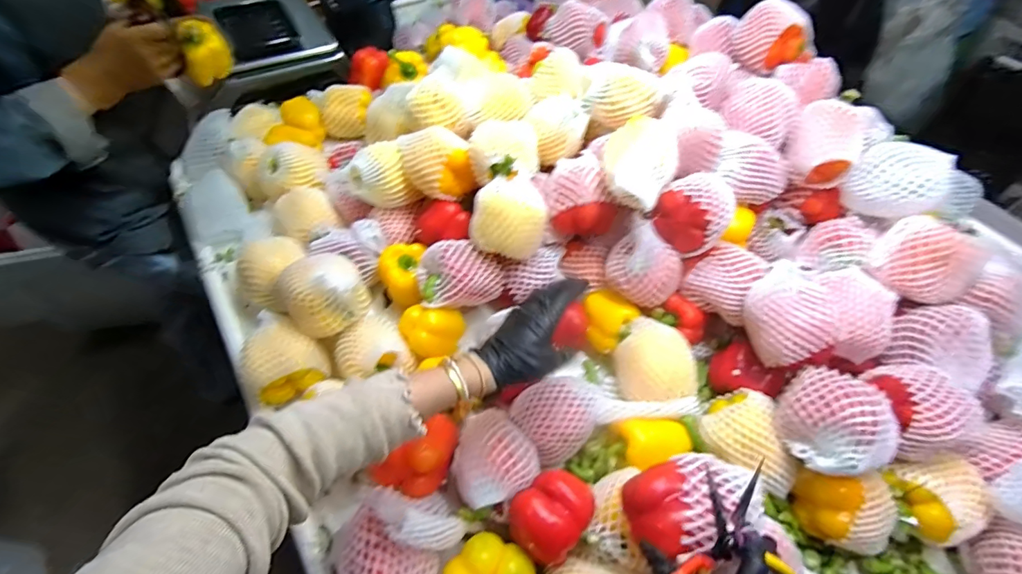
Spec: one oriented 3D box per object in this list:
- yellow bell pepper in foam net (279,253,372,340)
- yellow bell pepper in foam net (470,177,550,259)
[{"bbox_3d":[-0.249,-0.003,0.599,0.099,0.085,0.112,-29,60,-21],"label":"yellow bell pepper in foam net"},{"bbox_3d":[-0.001,-0.093,0.615,0.100,0.074,0.090,6,54,2],"label":"yellow bell pepper in foam net"}]

